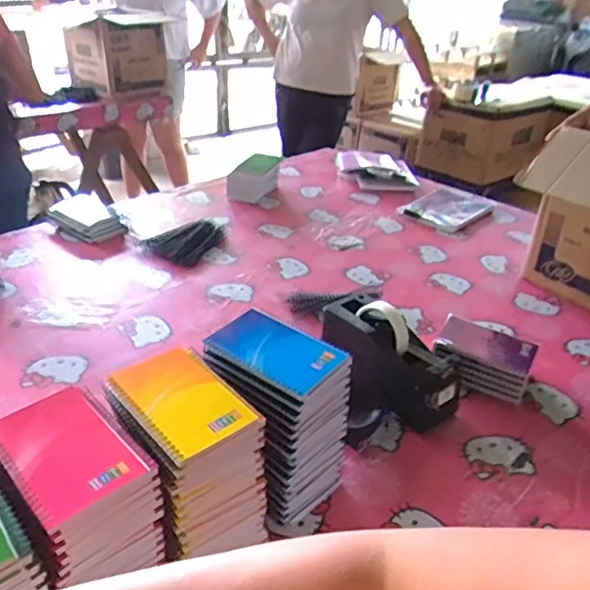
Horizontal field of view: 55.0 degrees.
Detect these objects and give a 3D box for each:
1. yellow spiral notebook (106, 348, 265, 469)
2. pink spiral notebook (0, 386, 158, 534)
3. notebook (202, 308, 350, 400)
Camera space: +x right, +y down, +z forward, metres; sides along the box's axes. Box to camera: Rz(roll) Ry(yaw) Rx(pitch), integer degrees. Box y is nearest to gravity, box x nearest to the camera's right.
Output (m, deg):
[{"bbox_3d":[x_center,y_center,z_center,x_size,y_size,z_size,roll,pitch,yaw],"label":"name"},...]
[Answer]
[{"bbox_3d":[-0.104,0.093,0.518,0.089,0.008,0.129,-21,39,-34],"label":"yellow spiral notebook"},{"bbox_3d":[-0.186,0.124,0.462,0.089,0.012,0.122,-23,40,-37],"label":"pink spiral notebook"},{"bbox_3d":[-0.018,0.054,0.586,0.124,0.013,0.085,27,39,28],"label":"notebook"}]

